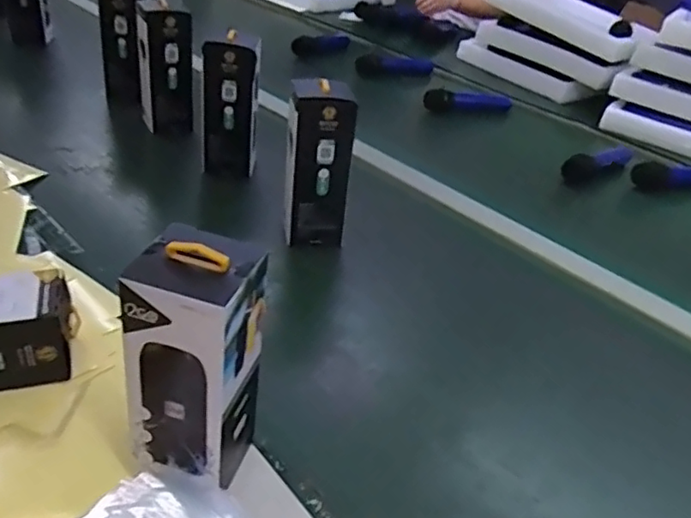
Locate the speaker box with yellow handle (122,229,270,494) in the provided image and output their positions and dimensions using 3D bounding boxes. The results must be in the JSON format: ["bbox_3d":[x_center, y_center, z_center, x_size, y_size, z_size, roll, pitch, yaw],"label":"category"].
[{"bbox_3d":[-0.113,0.070,0.457,0.087,0.191,0.077,13,35,10],"label":"speaker box with yellow handle"}]

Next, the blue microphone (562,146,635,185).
[{"bbox_3d":[0.476,-0.185,1.161,0.203,0.050,0.052,-24,45,-37],"label":"blue microphone"}]

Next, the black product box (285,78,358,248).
[{"bbox_3d":[-0.040,-0.123,0.809,0.087,0.206,0.070,2,34,-6],"label":"black product box"}]

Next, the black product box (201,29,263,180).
[{"bbox_3d":[-0.176,-0.231,0.936,0.082,0.201,0.059,2,34,-6],"label":"black product box"}]

